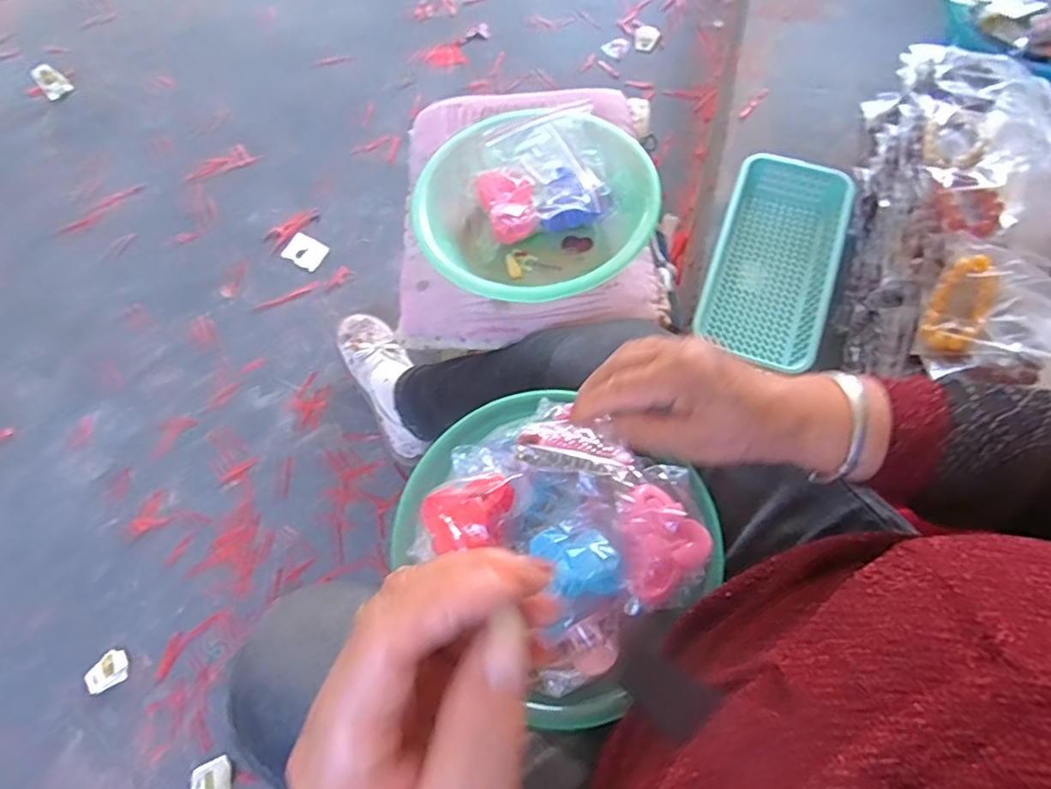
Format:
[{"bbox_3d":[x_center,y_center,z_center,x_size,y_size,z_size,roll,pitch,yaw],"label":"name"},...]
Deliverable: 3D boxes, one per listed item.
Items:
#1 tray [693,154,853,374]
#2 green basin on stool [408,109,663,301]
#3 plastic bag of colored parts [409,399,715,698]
[{"bbox_3d":[0.285,-0.151,0.676,0.128,0.056,0.260,18,72,9],"label":"tray"},{"bbox_3d":[0.012,-0.187,0.605,0.234,0.069,0.226,10,71,6],"label":"green basin on stool"},{"bbox_3d":[0.026,0.098,0.433,0.164,0.046,0.178,-43,74,-12],"label":"plastic bag of colored parts"}]

